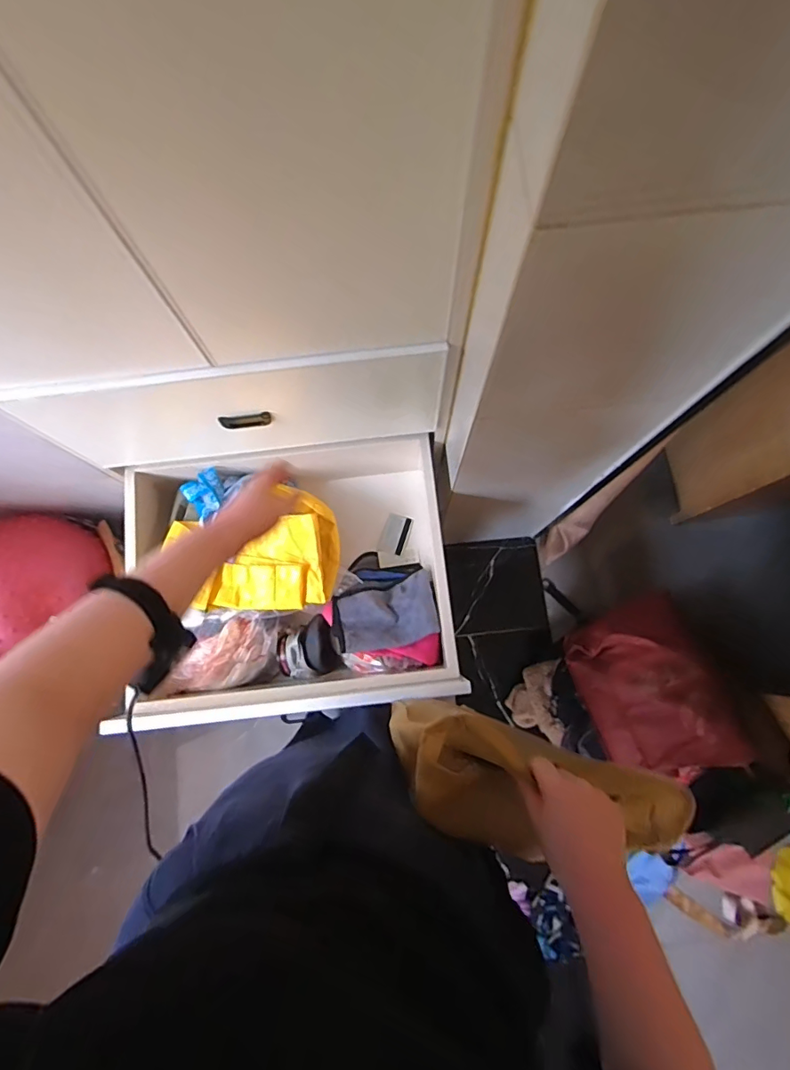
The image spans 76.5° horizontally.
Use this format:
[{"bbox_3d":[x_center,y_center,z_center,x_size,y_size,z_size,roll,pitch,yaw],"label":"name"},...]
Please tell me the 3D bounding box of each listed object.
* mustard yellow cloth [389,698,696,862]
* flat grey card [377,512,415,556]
[{"bbox_3d":[0.133,0.257,0.503,0.283,0.053,0.120,15,79,1],"label":"mustard yellow cloth"},{"bbox_3d":[0.002,-0.001,1.102,0.061,0.005,0.090,16,80,12],"label":"flat grey card"}]

